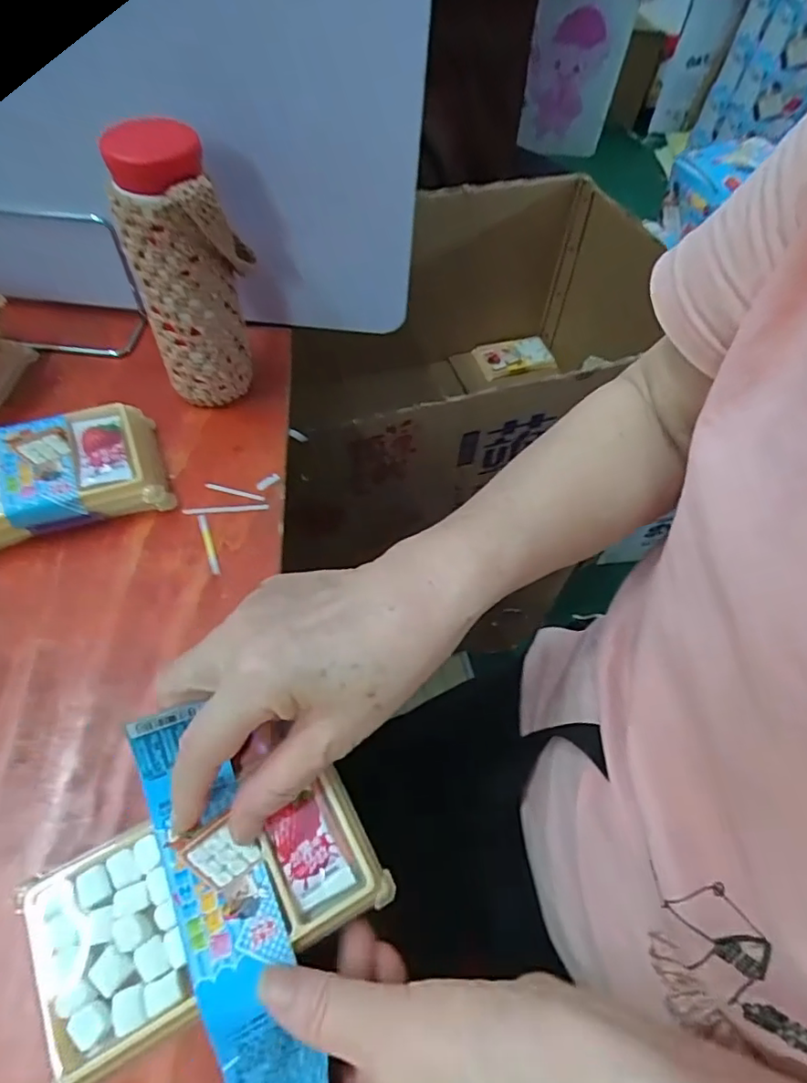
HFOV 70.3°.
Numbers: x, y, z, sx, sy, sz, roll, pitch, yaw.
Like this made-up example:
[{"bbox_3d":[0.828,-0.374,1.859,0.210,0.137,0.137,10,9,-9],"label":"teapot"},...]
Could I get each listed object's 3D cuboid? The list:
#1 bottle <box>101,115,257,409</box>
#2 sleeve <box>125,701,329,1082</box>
[{"bbox_3d":[-0.125,-0.152,0.347,0.062,0.160,0.048,-17,59,-14],"label":"bottle"},{"bbox_3d":[-0.074,0.140,0.230,0.037,0.025,0.147,-23,64,-17],"label":"sleeve"}]

